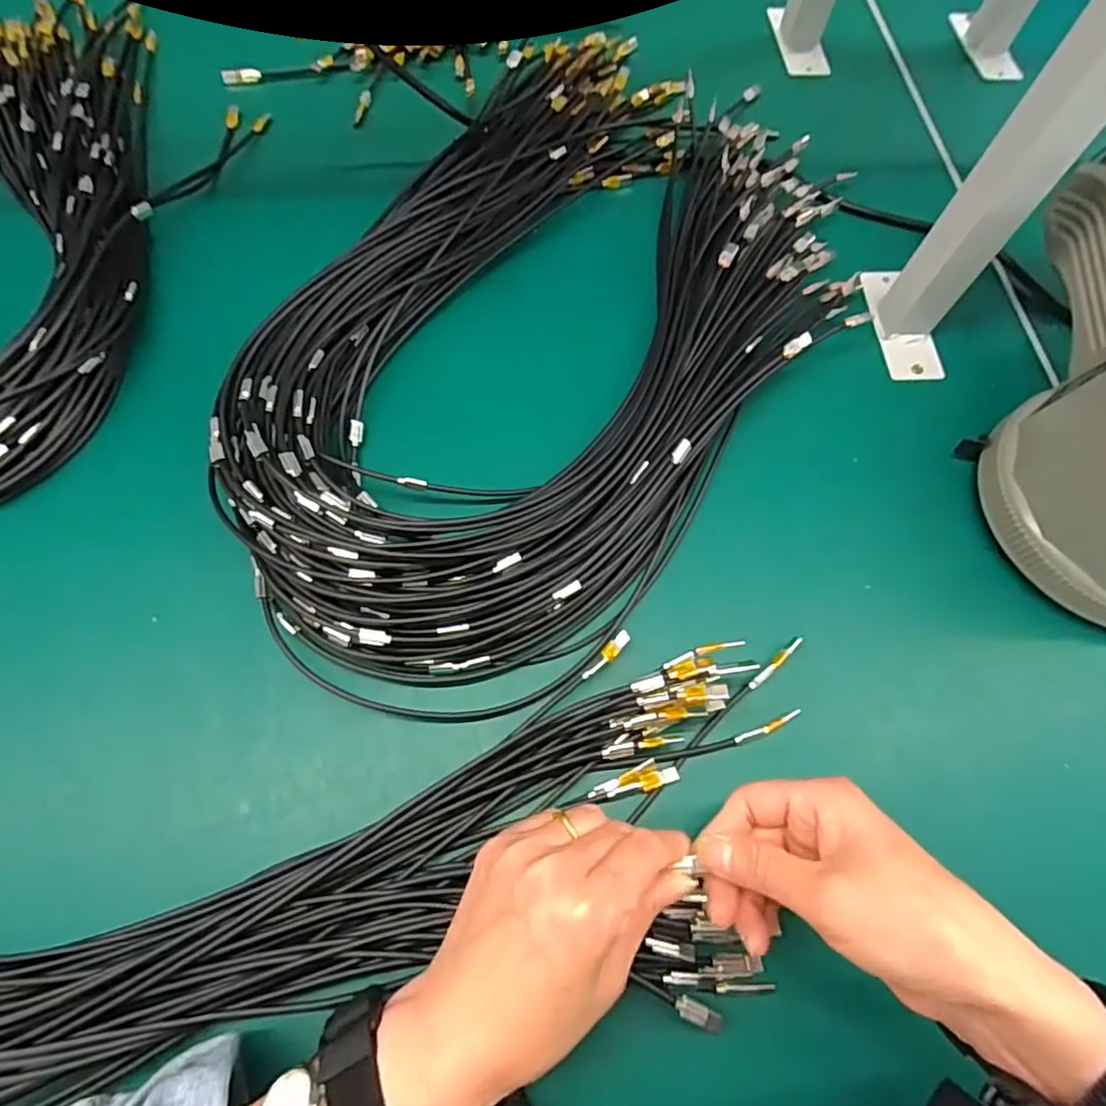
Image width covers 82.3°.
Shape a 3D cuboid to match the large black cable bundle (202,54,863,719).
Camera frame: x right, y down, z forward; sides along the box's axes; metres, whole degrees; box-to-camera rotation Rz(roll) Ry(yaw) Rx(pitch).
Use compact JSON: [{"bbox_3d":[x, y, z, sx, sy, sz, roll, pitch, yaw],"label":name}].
[{"bbox_3d":[0.002,-0.166,0.429,0.308,0.049,0.544,30,70,10],"label":"large black cable bundle"}]

